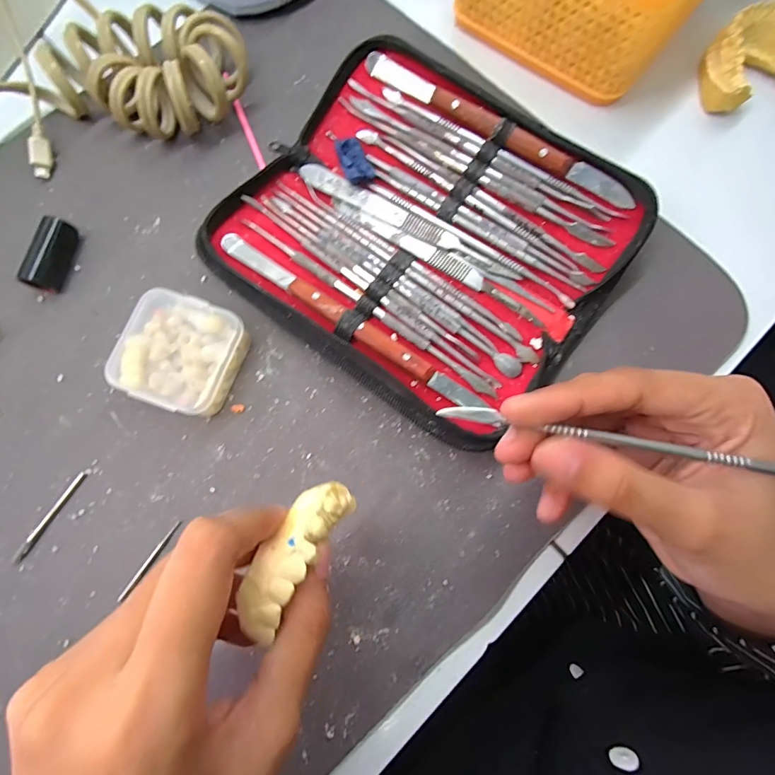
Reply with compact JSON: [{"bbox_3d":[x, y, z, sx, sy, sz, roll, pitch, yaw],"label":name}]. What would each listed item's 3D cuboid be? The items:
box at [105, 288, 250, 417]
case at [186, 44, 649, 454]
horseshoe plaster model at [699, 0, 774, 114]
[{"bbox_3d":[-0.107,-0.017,0.214,0.055,0.021,0.056,19,78,5],"label":"box"},{"bbox_3d":[0.018,-0.085,0.224,0.190,0.028,0.166,35,80,8],"label":"case"},{"bbox_3d":[0.224,-0.201,0.250,0.065,0.023,0.048,-20,76,-3],"label":"horseshoe plaster model"}]

